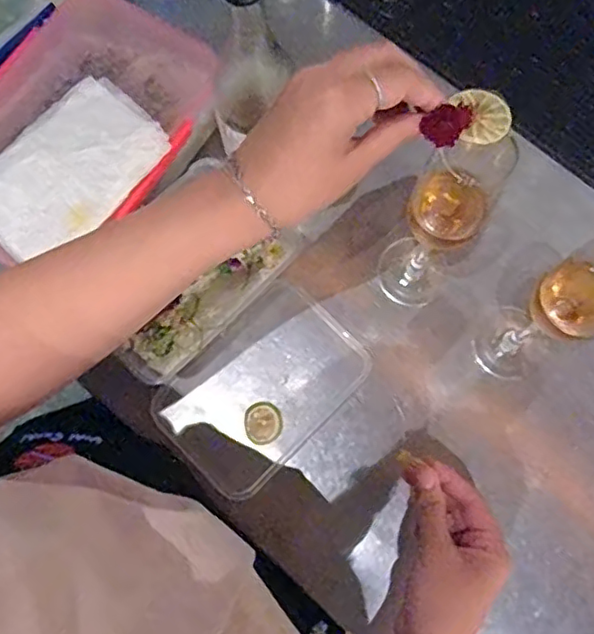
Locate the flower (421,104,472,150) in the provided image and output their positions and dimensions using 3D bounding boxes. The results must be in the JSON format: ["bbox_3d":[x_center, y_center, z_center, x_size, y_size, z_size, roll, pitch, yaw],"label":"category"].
[{"bbox_3d":[0.085,-0.110,0.348,0.021,0.018,0.022,39,80,9],"label":"flower"}]

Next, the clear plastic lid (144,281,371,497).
[{"bbox_3d":[-0.031,0.063,0.547,0.123,0.007,0.177,44,81,10],"label":"clear plastic lid"}]

